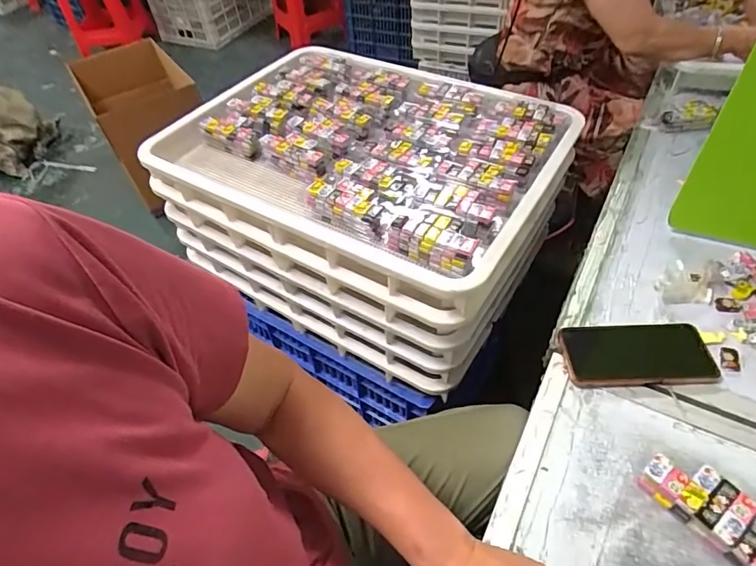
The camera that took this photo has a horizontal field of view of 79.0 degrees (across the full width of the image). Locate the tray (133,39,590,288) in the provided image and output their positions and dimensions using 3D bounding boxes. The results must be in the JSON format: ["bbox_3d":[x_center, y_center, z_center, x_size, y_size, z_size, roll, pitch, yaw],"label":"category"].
[{"bbox_3d":[-0.025,-0.233,0.772,0.603,0.066,0.452,23,55,24],"label":"tray"}]

